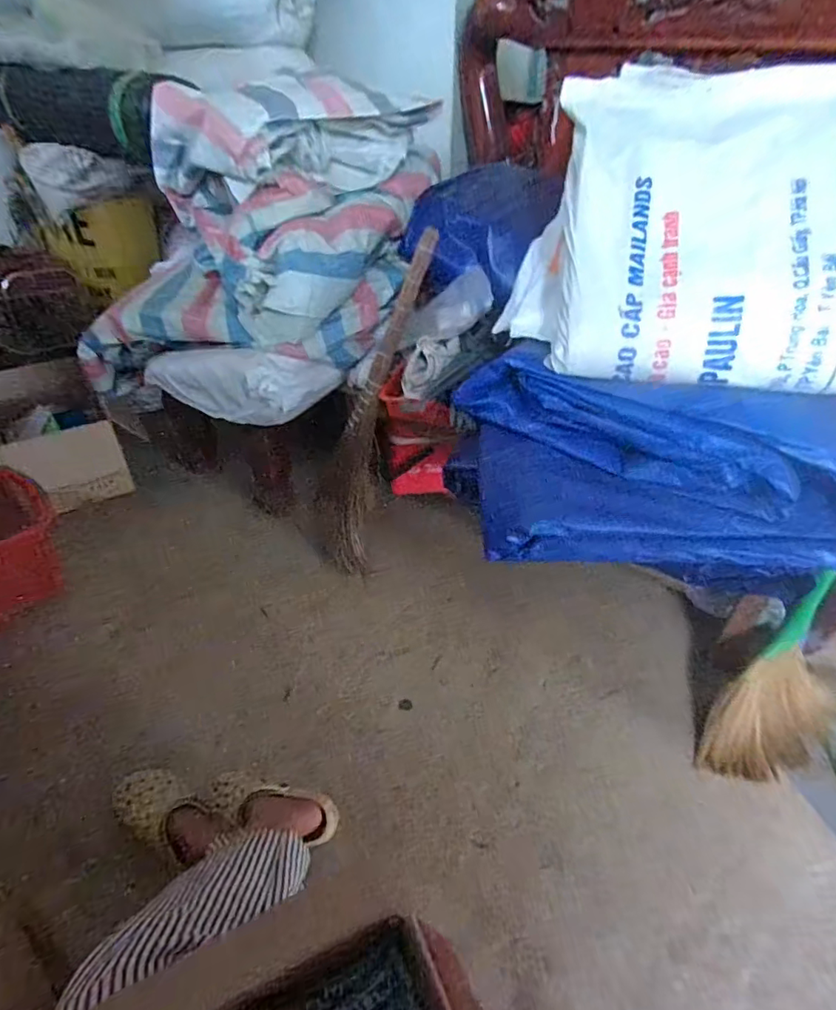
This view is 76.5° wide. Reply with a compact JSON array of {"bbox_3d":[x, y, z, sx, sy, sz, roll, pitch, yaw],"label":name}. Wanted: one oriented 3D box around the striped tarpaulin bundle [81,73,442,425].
[{"bbox_3d":[-0.427,-0.636,1.374,0.692,0.644,0.657,24,45,23],"label":"striped tarpaulin bundle"}]

